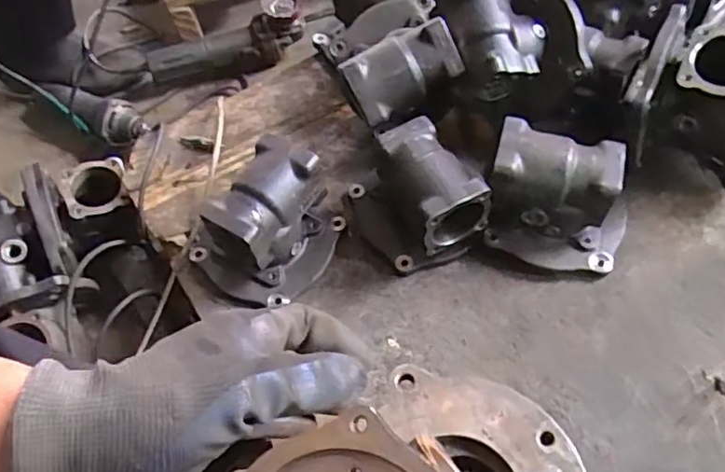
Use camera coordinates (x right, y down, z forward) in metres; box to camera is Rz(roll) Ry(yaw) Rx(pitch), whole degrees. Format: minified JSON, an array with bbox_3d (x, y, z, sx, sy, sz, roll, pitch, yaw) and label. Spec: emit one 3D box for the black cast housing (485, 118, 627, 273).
[{"bbox_3d":[0.205,-0.040,0.648,0.149,0.103,0.103,13,60,13],"label":"black cast housing"}]

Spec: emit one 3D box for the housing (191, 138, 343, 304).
[{"bbox_3d":[-0.106,-0.019,0.677,0.143,0.109,0.128,-41,63,-19],"label":"housing"}]

